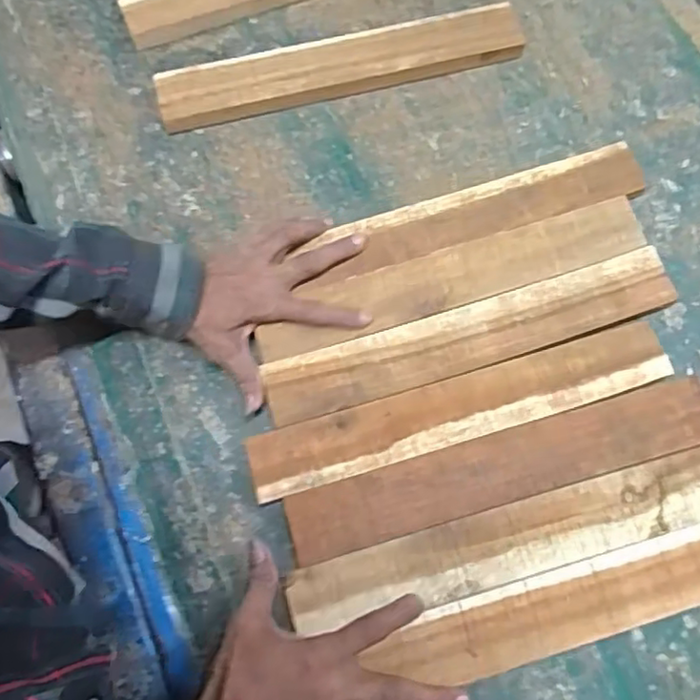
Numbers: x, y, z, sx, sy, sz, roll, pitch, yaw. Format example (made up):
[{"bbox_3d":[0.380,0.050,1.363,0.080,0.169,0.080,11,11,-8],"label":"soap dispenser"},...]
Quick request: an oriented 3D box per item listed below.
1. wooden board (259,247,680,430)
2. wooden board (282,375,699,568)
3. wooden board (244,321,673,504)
[{"bbox_3d":[0.105,-0.010,0.535,0.362,0.019,0.056,-17,74,-5],"label":"wooden board"},{"bbox_3d":[0.126,0.096,0.501,0.356,0.025,0.057,-15,74,-4],"label":"wooden board"},{"bbox_3d":[0.093,0.051,0.517,0.357,0.016,0.052,-16,74,-4],"label":"wooden board"}]

